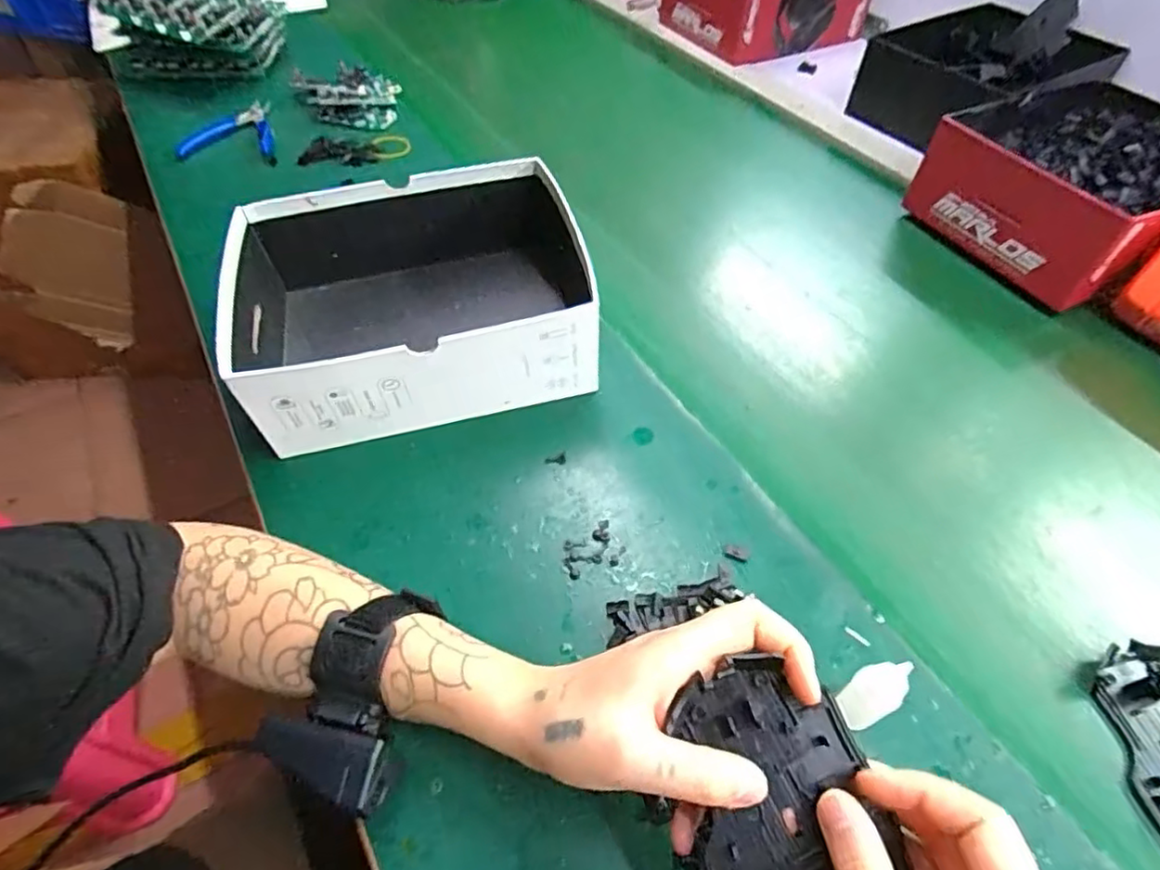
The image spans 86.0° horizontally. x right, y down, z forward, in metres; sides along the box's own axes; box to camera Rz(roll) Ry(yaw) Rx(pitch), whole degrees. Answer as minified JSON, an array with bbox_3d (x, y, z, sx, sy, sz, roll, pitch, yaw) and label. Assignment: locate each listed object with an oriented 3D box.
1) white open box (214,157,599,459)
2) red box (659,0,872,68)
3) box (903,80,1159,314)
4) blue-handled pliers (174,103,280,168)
[{"bbox_3d":[-0.124,-0.104,0.478,0.262,0.091,0.192,-11,53,-9],"label":"white open box"},{"bbox_3d":[0.266,-0.637,0.911,0.247,0.097,0.209,-23,55,-17],"label":"red box"},{"bbox_3d":[0.463,-0.232,0.583,0.224,0.098,0.188,-25,56,-19],"label":"box"},{"bbox_3d":[-0.408,-0.340,0.714,0.104,0.027,0.112,-15,53,-12],"label":"blue-handled pliers"}]

